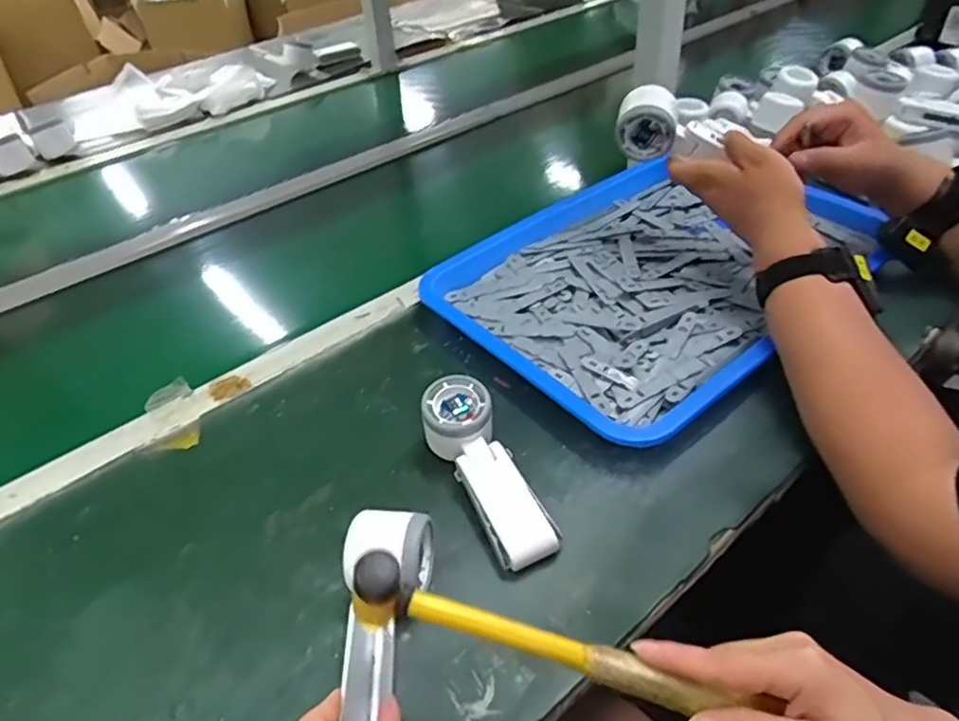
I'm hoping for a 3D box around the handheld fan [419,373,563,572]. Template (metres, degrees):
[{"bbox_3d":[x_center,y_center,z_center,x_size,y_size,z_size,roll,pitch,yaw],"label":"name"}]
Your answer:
[{"bbox_3d":[0.004,0.087,0.524,0.054,0.054,0.164,-20,45,-15],"label":"handheld fan"}]

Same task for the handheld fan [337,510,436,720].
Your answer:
[{"bbox_3d":[-0.071,0.177,0.434,0.057,0.043,0.160,1,41,7],"label":"handheld fan"}]

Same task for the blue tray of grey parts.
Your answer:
[{"bbox_3d":[0.185,-0.105,0.721,0.463,0.037,0.339,-36,51,-28],"label":"blue tray of grey parts"}]

